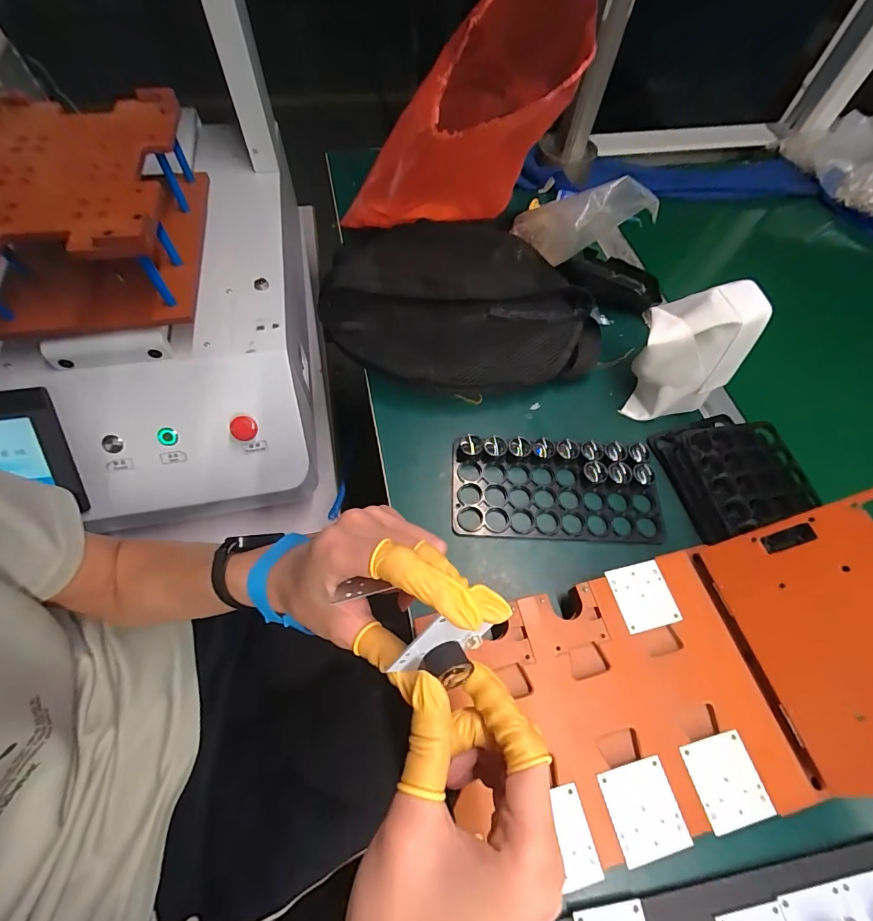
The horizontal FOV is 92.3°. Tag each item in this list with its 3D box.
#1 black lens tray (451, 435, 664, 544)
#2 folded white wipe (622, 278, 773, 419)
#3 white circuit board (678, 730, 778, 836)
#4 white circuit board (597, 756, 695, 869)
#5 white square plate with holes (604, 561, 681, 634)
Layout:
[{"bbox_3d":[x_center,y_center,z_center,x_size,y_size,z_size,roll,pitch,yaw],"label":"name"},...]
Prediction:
[{"bbox_3d":[0.112,0.025,0.394,0.191,0.022,0.096,3,62,0],"label":"black lens tray"},{"bbox_3d":[0.244,-0.104,0.407,0.098,0.111,0.076,7,62,2],"label":"folded white wipe"},{"bbox_3d":[0.189,0.208,0.272,0.045,0.004,0.046,-11,63,-8],"label":"white circuit board"},{"bbox_3d":[0.131,0.220,0.264,0.044,0.004,0.047,-11,63,-8],"label":"white circuit board"},{"bbox_3d":[0.162,0.106,0.328,0.045,0.004,0.047,-12,63,-8],"label":"white square plate with holes"}]

